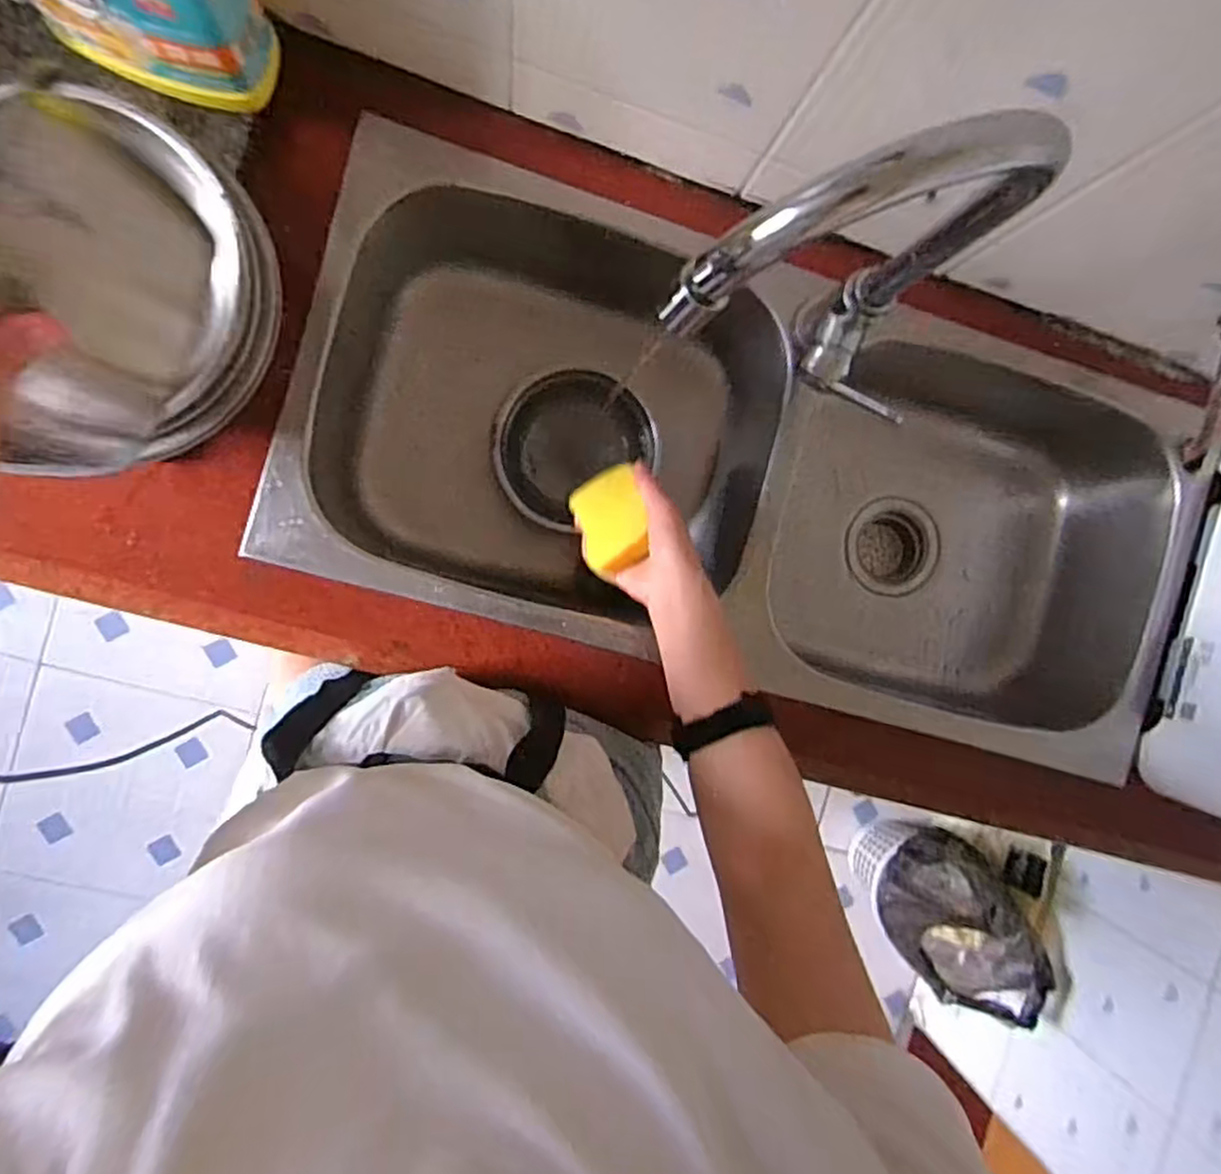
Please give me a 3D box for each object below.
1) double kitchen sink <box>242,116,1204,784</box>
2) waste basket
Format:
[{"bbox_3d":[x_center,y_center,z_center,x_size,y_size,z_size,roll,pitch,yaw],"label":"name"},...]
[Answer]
[{"bbox_3d":[0.127,-0.110,0.718,0.810,0.221,0.379,16,91,-9],"label":"double kitchen sink"},{"bbox_3d":[0.586,0.573,1.351,0.270,0.349,0.212,41,87,-8],"label":"waste basket"}]

